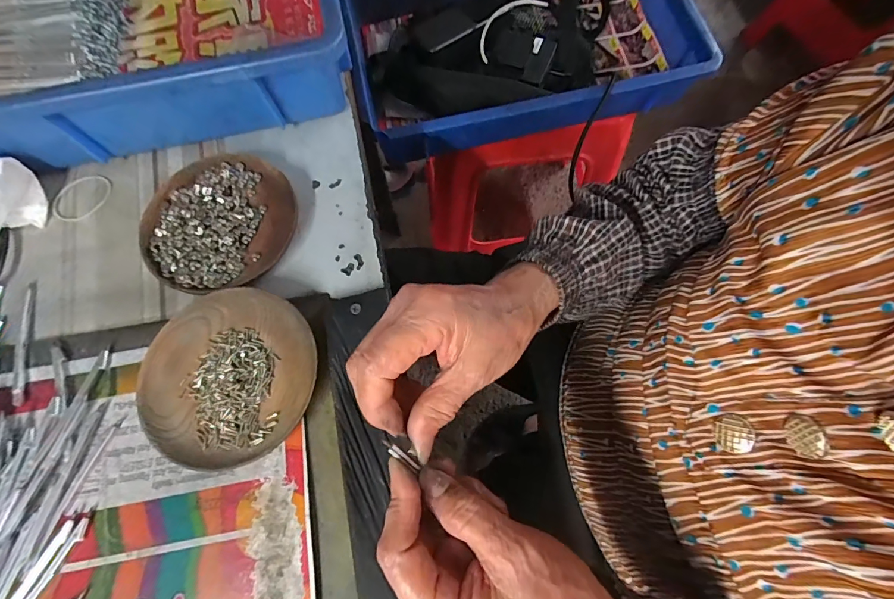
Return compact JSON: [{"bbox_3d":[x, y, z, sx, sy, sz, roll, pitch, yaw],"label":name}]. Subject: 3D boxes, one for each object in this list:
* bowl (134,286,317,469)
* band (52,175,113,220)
[{"bbox_3d":[-0.146,0.050,0.275,0.116,0.019,0.111,0,71,0],"label":"bowl"},{"bbox_3d":[-0.303,-0.085,0.338,0.049,0.004,0.036,-33,73,-9],"label":"band"}]

